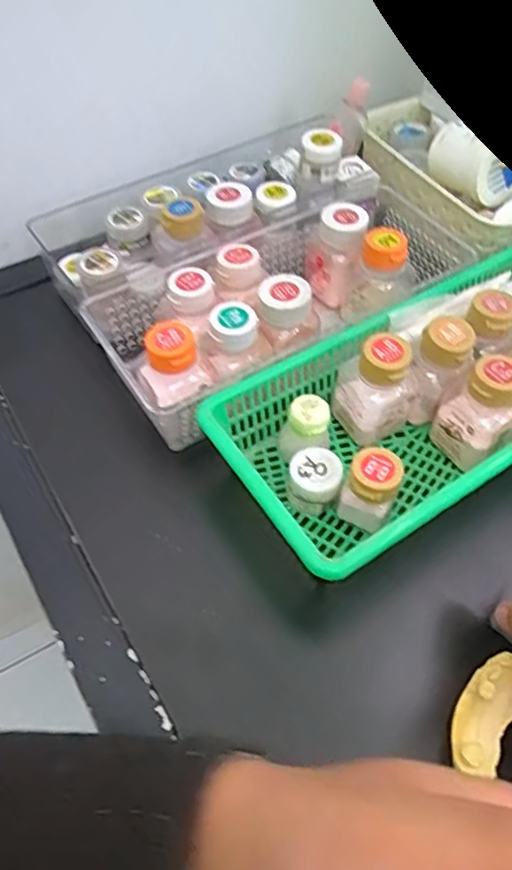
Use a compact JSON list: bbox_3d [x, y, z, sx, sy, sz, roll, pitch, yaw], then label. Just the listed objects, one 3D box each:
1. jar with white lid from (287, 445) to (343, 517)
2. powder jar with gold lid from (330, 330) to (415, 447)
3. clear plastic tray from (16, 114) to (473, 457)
[{"bbox_3d":[0.036,0.028,0.361,0.029,0.028,0.032,12,55,7],"label":"jar with white lid"},{"bbox_3d":[0.075,-0.032,0.374,0.042,0.067,0.043,-26,59,-18],"label":"powder jar with gold lid"},{"bbox_3d":[0.001,-0.148,0.458,0.295,0.065,0.234,-29,60,-20],"label":"clear plastic tray"}]

